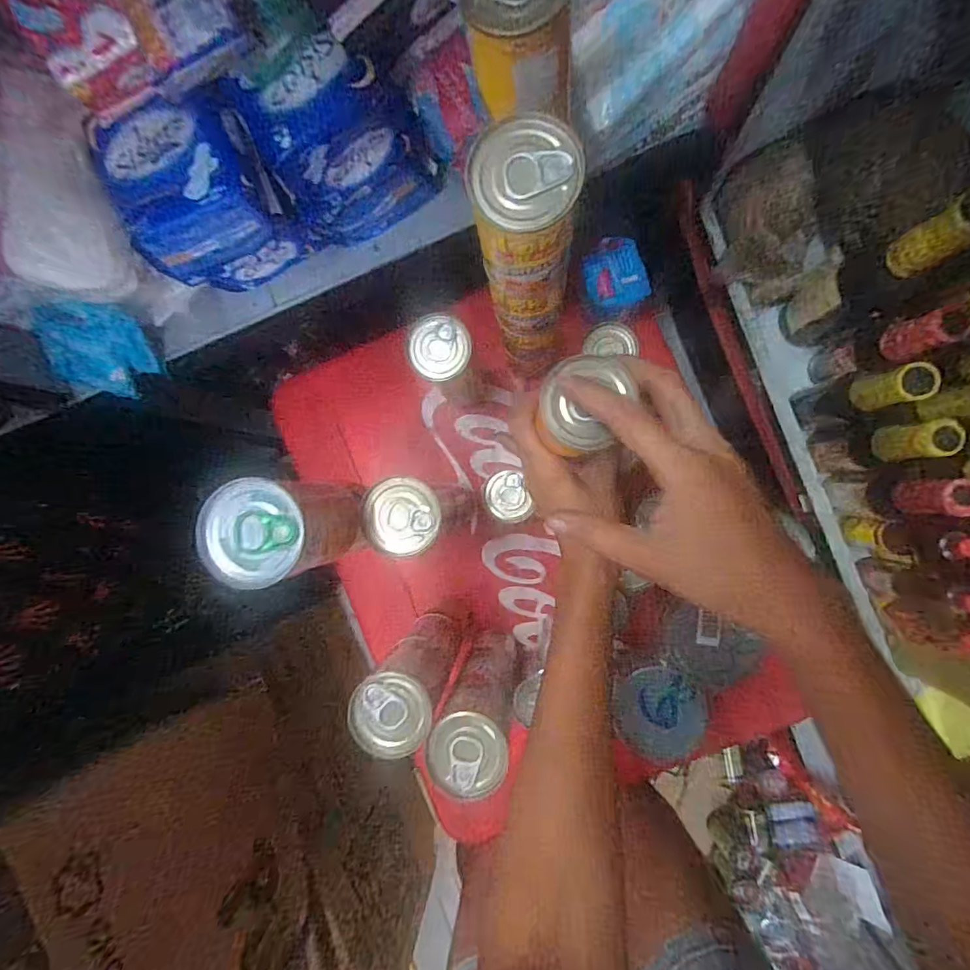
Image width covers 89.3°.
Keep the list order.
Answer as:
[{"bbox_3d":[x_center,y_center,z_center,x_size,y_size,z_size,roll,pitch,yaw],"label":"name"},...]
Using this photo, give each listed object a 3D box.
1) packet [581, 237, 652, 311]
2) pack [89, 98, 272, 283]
[{"bbox_3d":[0.128,-0.211,0.487,0.058,0.009,0.068,-19,87,5],"label":"packet"},{"bbox_3d":[-0.225,-0.224,0.382,0.103,0.080,0.089,-14,88,5],"label":"pack"}]

